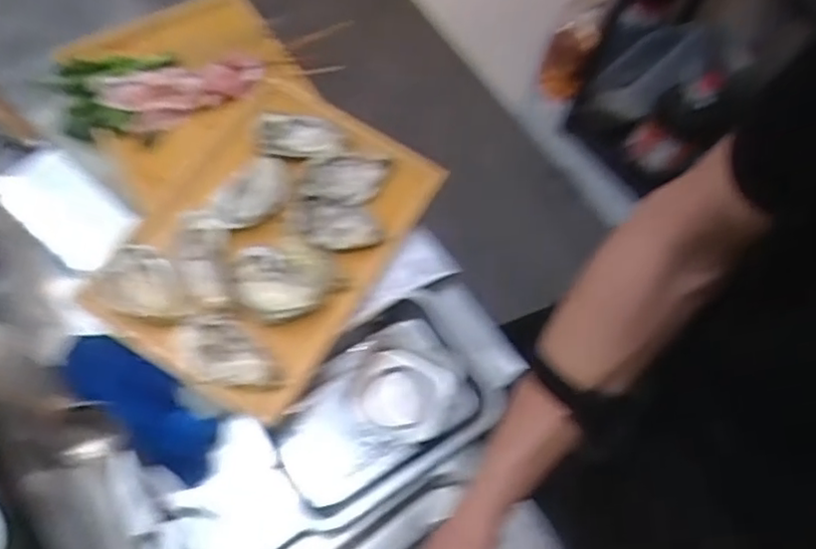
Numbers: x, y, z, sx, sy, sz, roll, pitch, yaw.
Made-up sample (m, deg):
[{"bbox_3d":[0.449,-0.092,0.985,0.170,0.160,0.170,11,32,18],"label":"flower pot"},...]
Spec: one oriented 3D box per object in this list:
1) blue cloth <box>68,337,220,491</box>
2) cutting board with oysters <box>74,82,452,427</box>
[{"bbox_3d":[-0.287,0.133,0.718,0.207,0.053,0.081,38,71,13],"label":"blue cloth"},{"bbox_3d":[-0.162,-0.046,0.782,0.265,0.073,0.362,30,69,9],"label":"cutting board with oysters"}]

